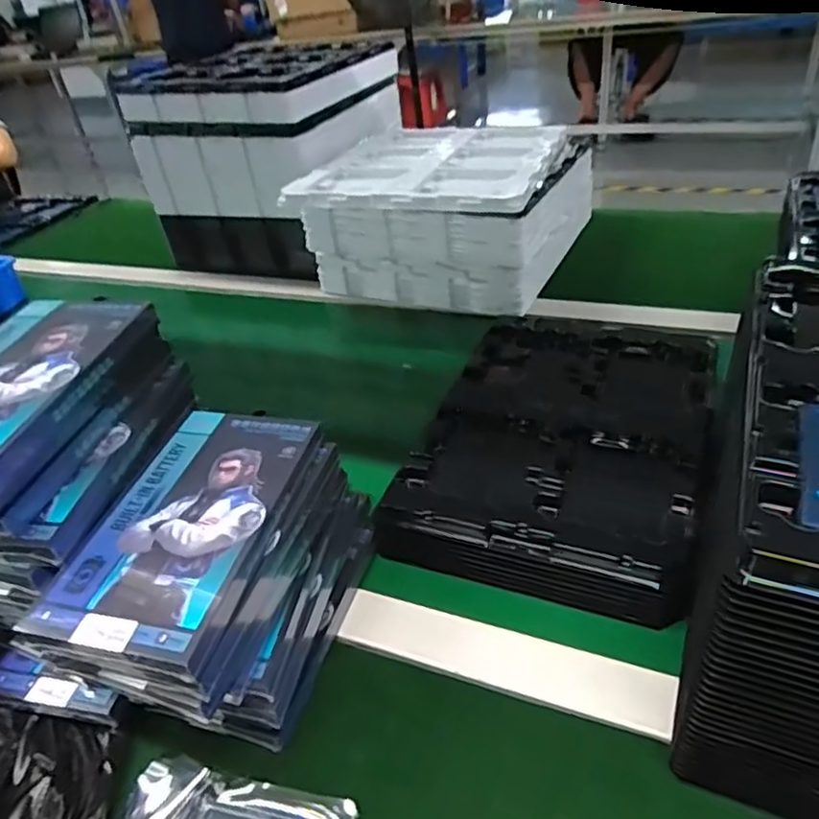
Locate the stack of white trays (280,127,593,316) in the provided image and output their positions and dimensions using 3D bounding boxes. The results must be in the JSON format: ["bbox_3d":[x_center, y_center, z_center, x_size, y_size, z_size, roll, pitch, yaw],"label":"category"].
[{"bbox_3d":[0.052,-0.260,0.844,0.293,0.151,0.328,10,40,23],"label":"stack of white trays"}]

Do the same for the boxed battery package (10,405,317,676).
[{"bbox_3d":[-0.121,0.061,0.356,0.093,0.017,0.166,6,38,15],"label":"boxed battery package"}]

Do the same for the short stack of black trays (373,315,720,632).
[{"bbox_3d":[0.128,0.020,0.532,0.214,0.046,0.334,10,40,23],"label":"short stack of black trays"}]

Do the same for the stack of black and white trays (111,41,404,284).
[{"bbox_3d":[-0.189,-0.380,0.977,0.291,0.258,0.328,13,41,26],"label":"stack of black and white trays"}]

